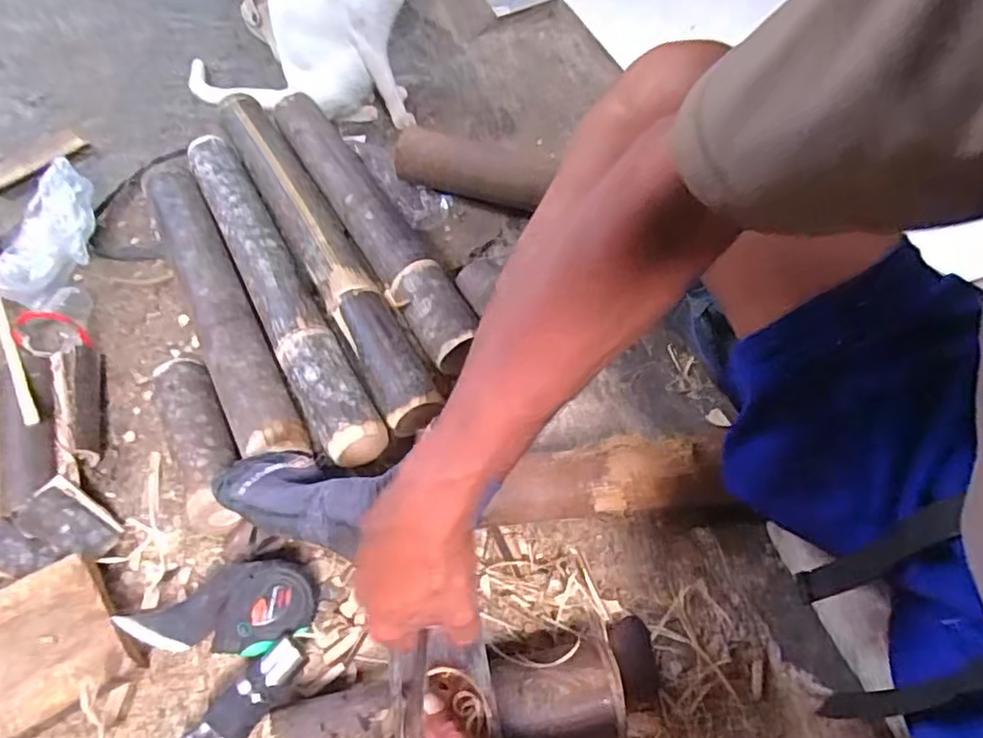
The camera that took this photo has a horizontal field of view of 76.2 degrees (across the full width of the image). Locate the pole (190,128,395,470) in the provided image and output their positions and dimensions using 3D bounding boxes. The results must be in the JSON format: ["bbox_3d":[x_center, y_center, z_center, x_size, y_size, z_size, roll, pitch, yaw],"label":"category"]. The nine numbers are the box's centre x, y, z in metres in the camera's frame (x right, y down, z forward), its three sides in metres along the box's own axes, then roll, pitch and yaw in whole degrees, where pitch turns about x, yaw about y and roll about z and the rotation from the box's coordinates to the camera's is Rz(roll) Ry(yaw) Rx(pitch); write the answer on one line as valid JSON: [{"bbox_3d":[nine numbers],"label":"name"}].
[{"bbox_3d":[-0.266,-0.110,0.761,0.070,0.068,0.539,-25,59,-19],"label":"pole"}]

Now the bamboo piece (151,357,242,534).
[{"bbox_3d":[-0.294,0.071,0.634,0.056,0.050,0.192,-21,58,-17],"label":"bamboo piece"}]

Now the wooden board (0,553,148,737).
[{"bbox_3d":[-0.386,0.231,0.496,0.162,0.030,0.111,-27,60,-21],"label":"wooden board"}]

